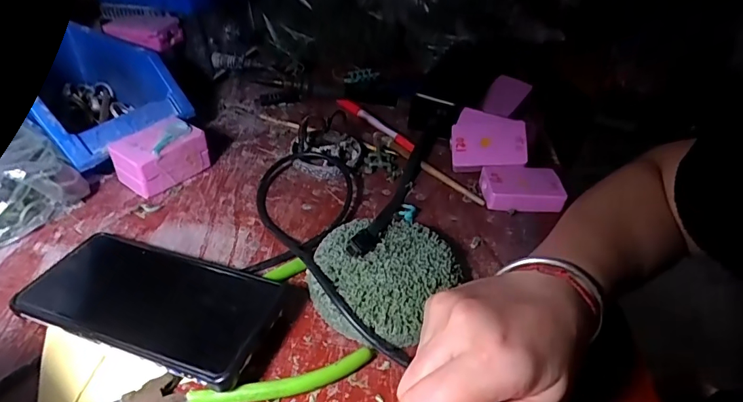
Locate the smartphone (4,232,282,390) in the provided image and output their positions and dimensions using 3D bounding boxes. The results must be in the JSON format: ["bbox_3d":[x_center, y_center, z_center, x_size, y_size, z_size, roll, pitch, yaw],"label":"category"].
[{"bbox_3d":[-0.139,0.061,0.294,0.162,0.008,0.082,13,37,16],"label":"smartphone"}]

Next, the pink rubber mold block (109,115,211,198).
[{"bbox_3d":[-0.187,-0.041,0.402,0.046,0.044,0.067,28,44,26],"label":"pink rubber mold block"}]

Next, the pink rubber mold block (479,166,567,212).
[{"bbox_3d":[0.137,-0.012,0.413,0.067,0.023,0.040,3,39,-3],"label":"pink rubber mold block"}]

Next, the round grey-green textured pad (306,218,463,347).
[{"bbox_3d":[0.007,0.051,0.323,0.093,0.024,0.102,3,39,-2],"label":"round grey-green textured pad"}]

